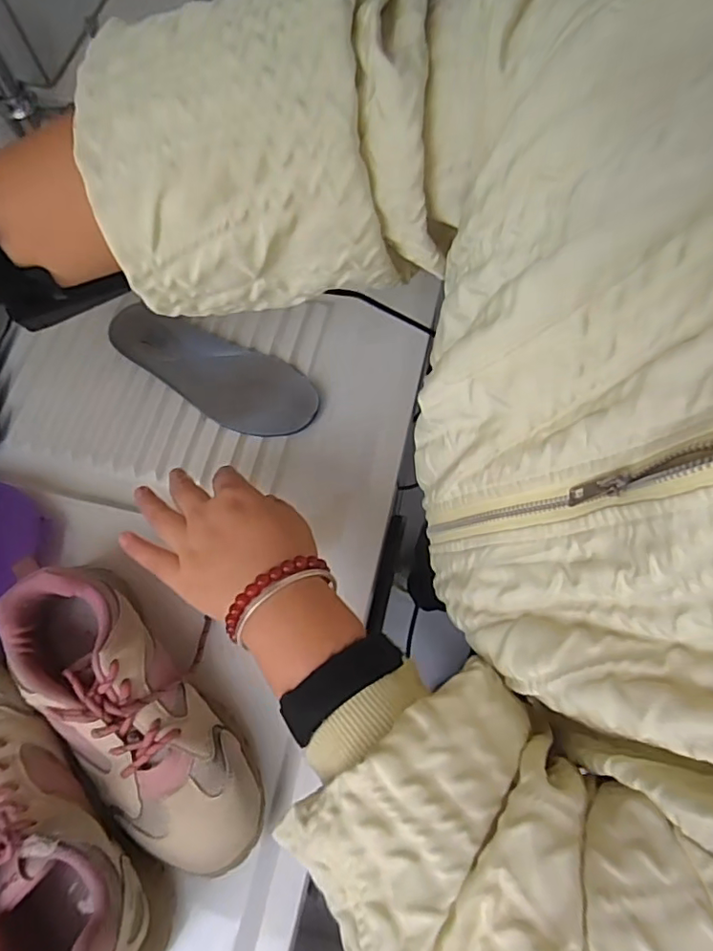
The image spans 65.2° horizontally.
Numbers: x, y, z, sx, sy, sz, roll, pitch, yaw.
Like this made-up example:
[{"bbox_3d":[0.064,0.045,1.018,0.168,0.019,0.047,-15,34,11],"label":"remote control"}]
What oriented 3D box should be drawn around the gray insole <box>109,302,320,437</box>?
[{"bbox_3d":[-0.134,-0.095,0.519,0.208,0.014,0.078,23,71,10],"label":"gray insole"}]

